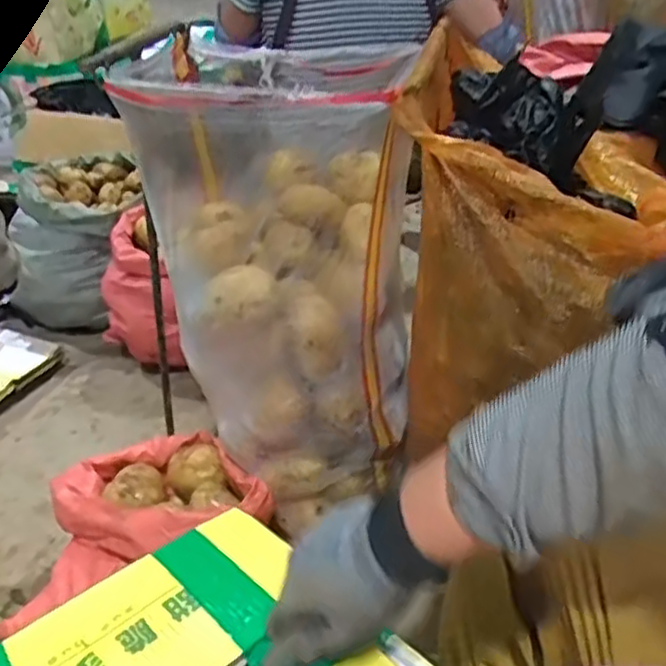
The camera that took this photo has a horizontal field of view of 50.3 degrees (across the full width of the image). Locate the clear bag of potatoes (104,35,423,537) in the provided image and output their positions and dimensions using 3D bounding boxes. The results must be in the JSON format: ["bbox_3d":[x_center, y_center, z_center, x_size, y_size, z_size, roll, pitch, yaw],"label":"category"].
[{"bbox_3d":[-0.052,-0.055,0.848,0.266,0.503,0.206,8,33,17],"label":"clear bag of potatoes"}]

